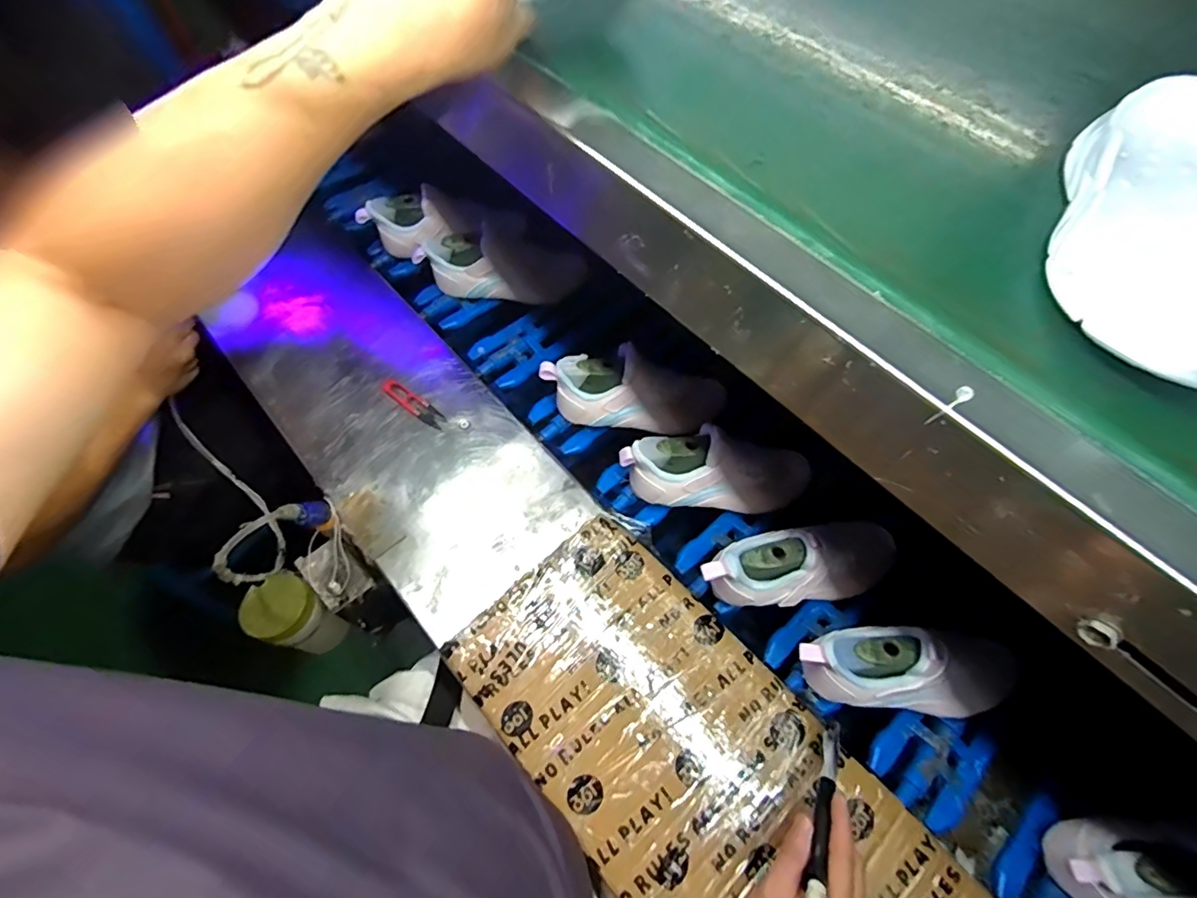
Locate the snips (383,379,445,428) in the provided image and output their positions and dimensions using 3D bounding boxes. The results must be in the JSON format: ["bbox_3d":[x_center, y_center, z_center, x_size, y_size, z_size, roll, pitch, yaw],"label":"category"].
[{"bbox_3d":[-0.239,-0.059,0.693,0.100,0.005,0.025,36,66,16],"label":"snips"}]

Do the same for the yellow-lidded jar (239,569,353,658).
[{"bbox_3d":[-0.367,0.206,0.656,0.081,0.110,0.074,1,62,-2],"label":"yellow-lidded jar"}]

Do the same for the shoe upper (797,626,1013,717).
[{"bbox_3d":[0.315,0.222,0.539,0.223,0.088,0.082,-1,62,-3],"label":"shoe upper"}]

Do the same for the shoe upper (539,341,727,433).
[{"bbox_3d":[0.051,-0.071,0.694,0.247,0.102,0.072,7,60,-18],"label":"shoe upper"}]

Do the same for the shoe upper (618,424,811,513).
[{"bbox_3d":[0.143,0.023,0.645,0.230,0.089,0.074,7,61,-15],"label":"shoe upper"}]

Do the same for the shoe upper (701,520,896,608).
[{"bbox_3d":[0.226,0.125,0.588,0.222,0.095,0.072,-6,62,-6],"label":"shoe upper"}]

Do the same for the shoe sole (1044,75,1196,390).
[{"bbox_3d":[0.312,-0.124,0.304,0.082,0.045,0.234,21,63,9],"label":"shoe sole"}]

